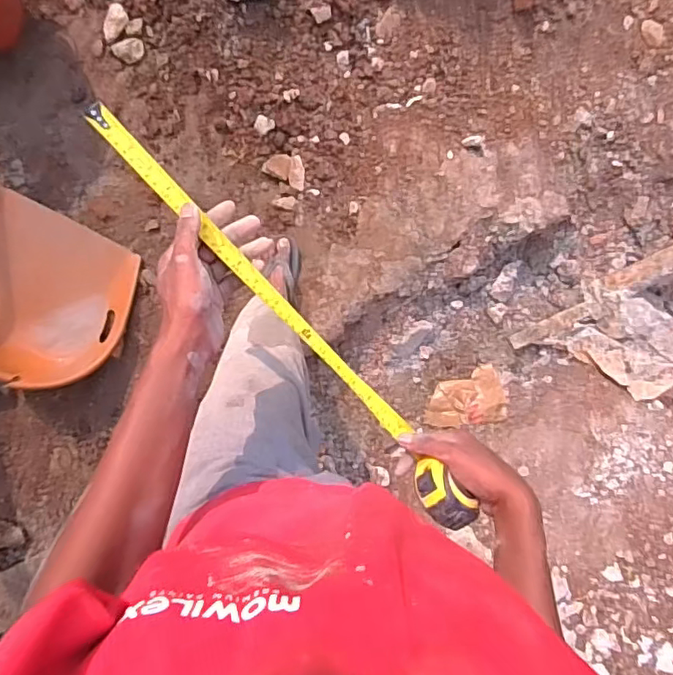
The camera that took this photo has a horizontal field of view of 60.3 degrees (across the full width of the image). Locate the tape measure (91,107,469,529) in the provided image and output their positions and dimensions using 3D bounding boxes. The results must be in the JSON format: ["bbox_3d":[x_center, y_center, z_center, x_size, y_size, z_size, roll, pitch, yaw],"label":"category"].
[{"bbox_3d":[-0.047,-0.011,0.611,0.043,0.081,0.549,-42,98,-2],"label":"tape measure"}]

